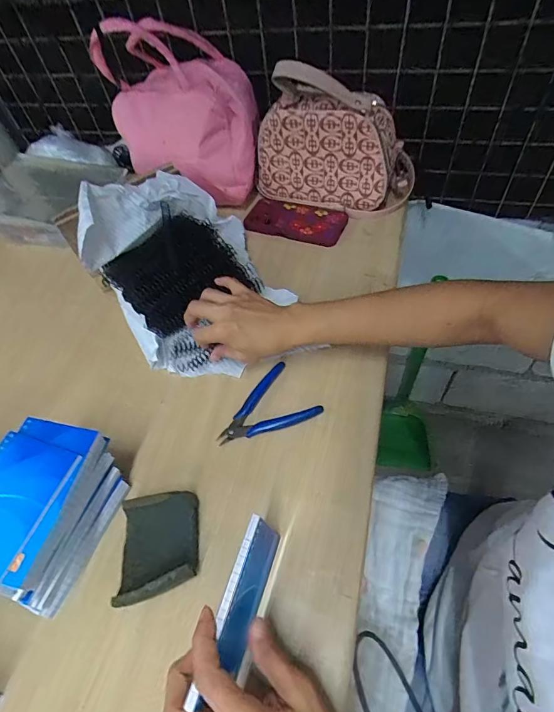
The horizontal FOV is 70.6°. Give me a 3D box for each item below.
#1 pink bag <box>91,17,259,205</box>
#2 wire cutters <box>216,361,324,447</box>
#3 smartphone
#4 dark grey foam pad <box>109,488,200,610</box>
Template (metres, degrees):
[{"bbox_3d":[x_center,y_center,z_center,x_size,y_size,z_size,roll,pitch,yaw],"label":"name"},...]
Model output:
[{"bbox_3d":[-0.149,-0.371,0.607,0.227,0.214,0.116,2,56,9],"label":"pink bag"},{"bbox_3d":[-0.017,0.064,0.455,0.115,0.018,0.079,-31,59,-15],"label":"wire cutters"},{"bbox_3d":[0.032,-0.227,0.654,0.160,0.012,0.088,19,61,18],"label":"smartphone"},{"bbox_3d":[-0.111,0.180,0.378,0.072,0.036,0.089,-10,55,-2],"label":"dark grey foam pad"}]

